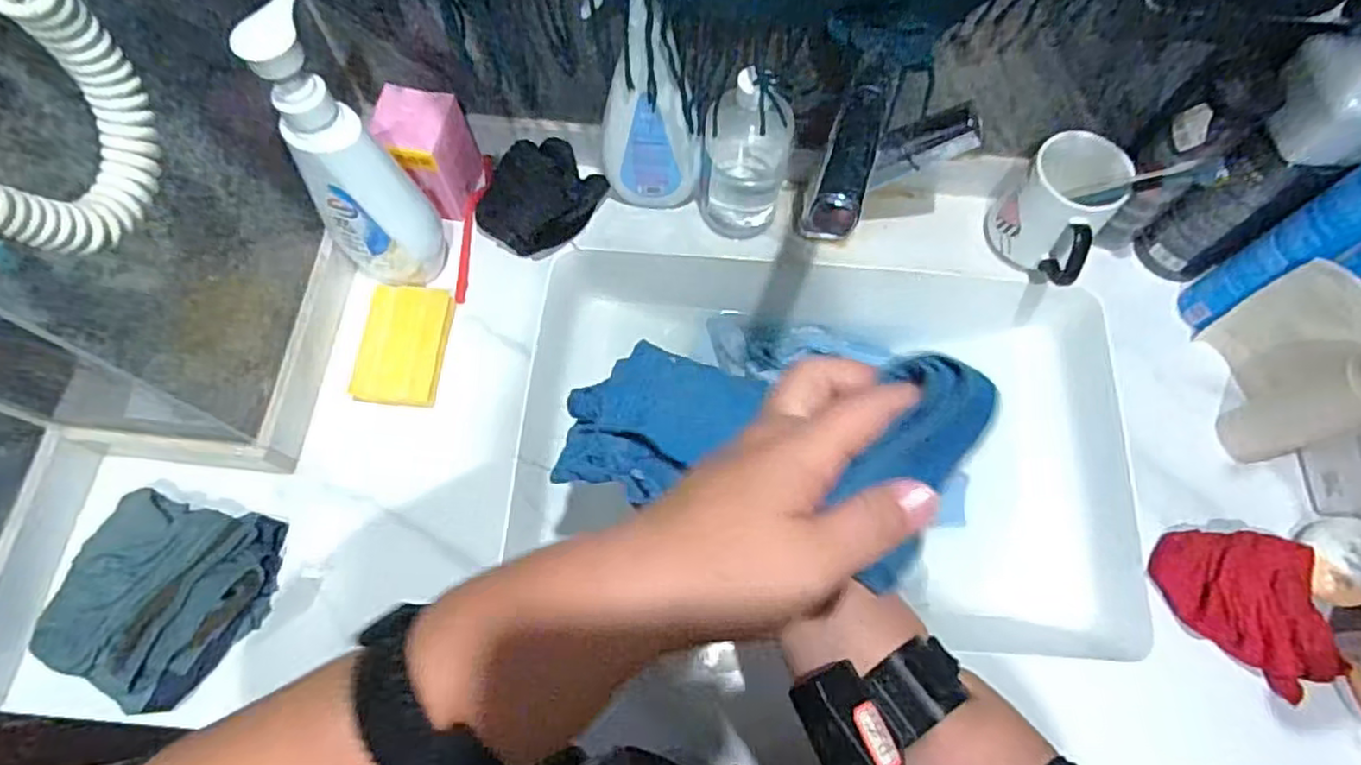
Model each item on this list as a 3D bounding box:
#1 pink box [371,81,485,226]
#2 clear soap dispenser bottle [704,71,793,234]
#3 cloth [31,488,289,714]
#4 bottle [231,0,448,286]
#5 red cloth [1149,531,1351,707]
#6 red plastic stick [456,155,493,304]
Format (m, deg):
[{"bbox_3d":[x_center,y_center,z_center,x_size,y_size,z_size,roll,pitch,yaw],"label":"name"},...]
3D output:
[{"bbox_3d":[-0.236,-0.212,0.636,0.071,0.089,0.078,6,69,1],"label":"pink box"},{"bbox_3d":[0.058,-0.207,0.614,0.076,0.178,0.068,2,69,-1],"label":"clear soap dispenser bottle"},{"bbox_3d":[-0.389,0.158,0.520,0.125,0.058,0.147,21,70,7],"label":"cloth"},{"bbox_3d":[-0.253,-0.164,0.536,0.058,0.249,0.069,28,71,9],"label":"bottle"},{"bbox_3d":[0.441,0.179,0.535,0.101,0.050,0.123,1,69,-1],"label":"red cloth"},{"bbox_3d":[-0.204,-0.151,0.668,0.017,0.019,0.155,6,69,1],"label":"red plastic stick"}]

